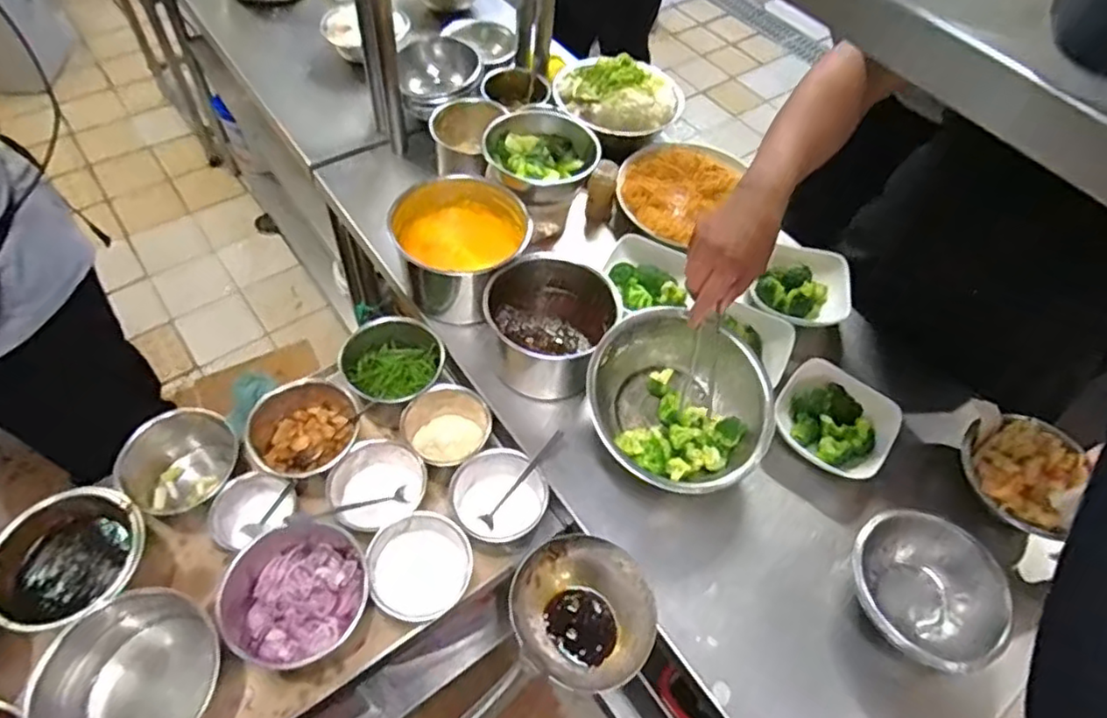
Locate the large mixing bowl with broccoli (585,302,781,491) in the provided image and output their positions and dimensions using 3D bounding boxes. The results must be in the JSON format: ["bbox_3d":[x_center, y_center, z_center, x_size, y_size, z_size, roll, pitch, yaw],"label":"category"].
[{"bbox_3d":[0.155,0.056,0.810,0.222,0.091,0.198,20,57,8],"label":"large mixing bowl with broccoli"}]

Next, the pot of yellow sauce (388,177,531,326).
[{"bbox_3d":[-0.133,-0.163,0.957,0.184,0.123,0.190,2,56,-4],"label":"pot of yellow sauce"}]

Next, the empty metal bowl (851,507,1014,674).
[{"bbox_3d":[0.422,0.262,0.742,0.170,0.068,0.169,2,56,-4],"label":"empty metal bowl"}]

